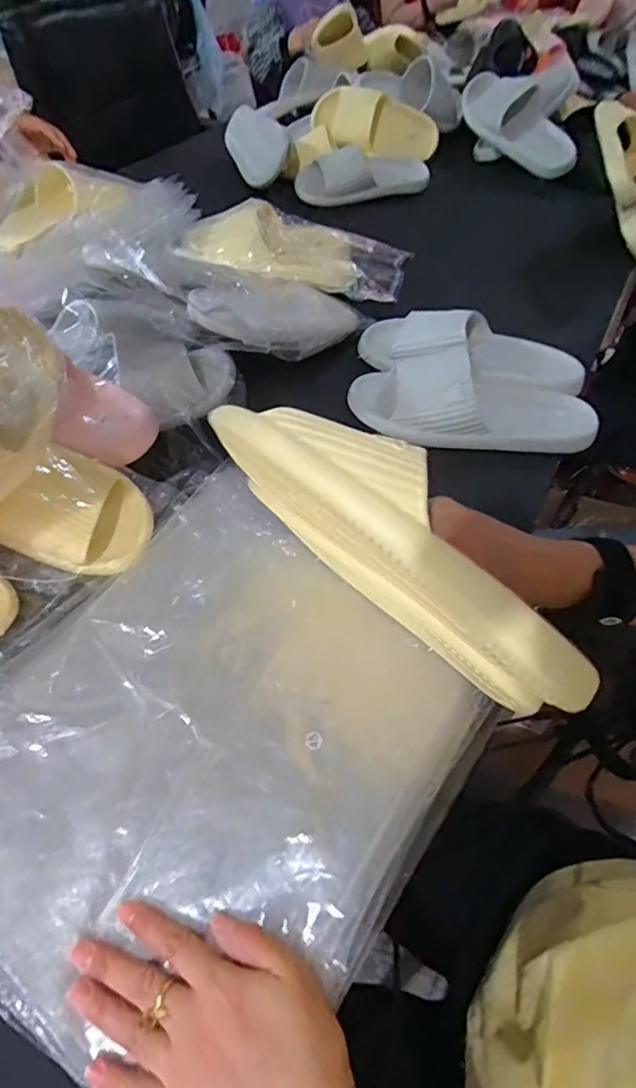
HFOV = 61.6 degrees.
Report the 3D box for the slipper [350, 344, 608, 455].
[{"bbox_3d":[0.176,-0.162,0.597,0.277,0.056,0.109,10,54,4],"label":"slipper"}]

